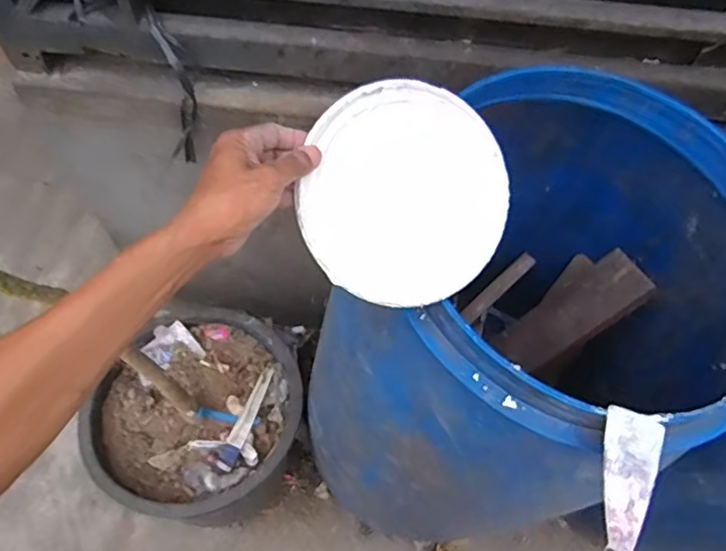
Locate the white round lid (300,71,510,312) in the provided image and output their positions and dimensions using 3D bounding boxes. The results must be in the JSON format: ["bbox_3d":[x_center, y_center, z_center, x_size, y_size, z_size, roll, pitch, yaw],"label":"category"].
[{"bbox_3d":[0.037,-0.066,0.482,0.167,0.014,0.175,-1,92,-14],"label":"white round lid"}]

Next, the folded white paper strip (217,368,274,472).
[{"bbox_3d":[-0.229,0.279,1.146,0.033,0.019,0.206,19,63,10],"label":"folded white paper strip"}]

